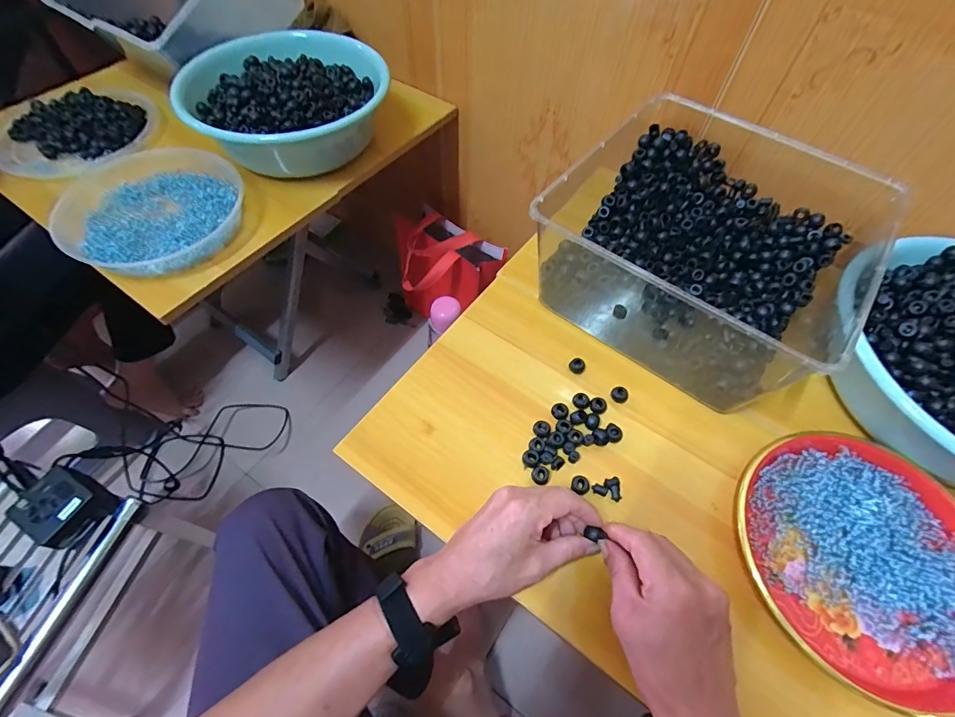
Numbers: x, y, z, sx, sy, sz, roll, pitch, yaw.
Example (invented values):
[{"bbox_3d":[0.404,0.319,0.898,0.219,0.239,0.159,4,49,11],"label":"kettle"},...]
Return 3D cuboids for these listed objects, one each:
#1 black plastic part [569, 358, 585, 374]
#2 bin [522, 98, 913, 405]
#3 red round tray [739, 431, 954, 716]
[{"bbox_3d":[0.114,0.009,0.496,0.017,0.012,0.016,1,58,-1],"label":"black plastic part"},{"bbox_3d":[0.265,-0.128,0.494,0.271,0.145,0.301,32,63,17],"label":"bin"},{"bbox_3d":[0.347,0.174,0.390,0.218,0.033,0.205,1,58,-1],"label":"red round tray"}]

